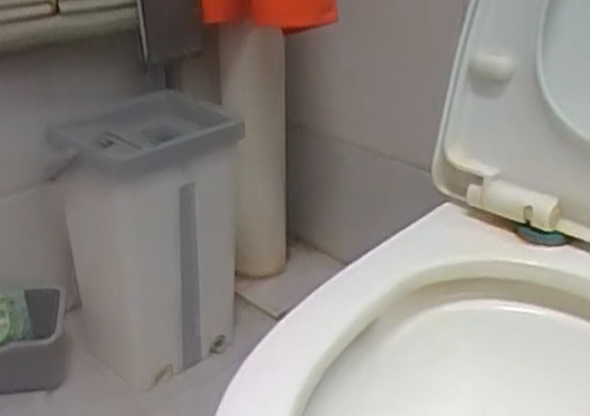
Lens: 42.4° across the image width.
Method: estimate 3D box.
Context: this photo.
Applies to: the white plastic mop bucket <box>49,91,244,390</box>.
[{"bbox_3d":[-0.198,0.062,1.126,0.243,0.392,0.192,-14,30,-25],"label":"white plastic mop bucket"}]

